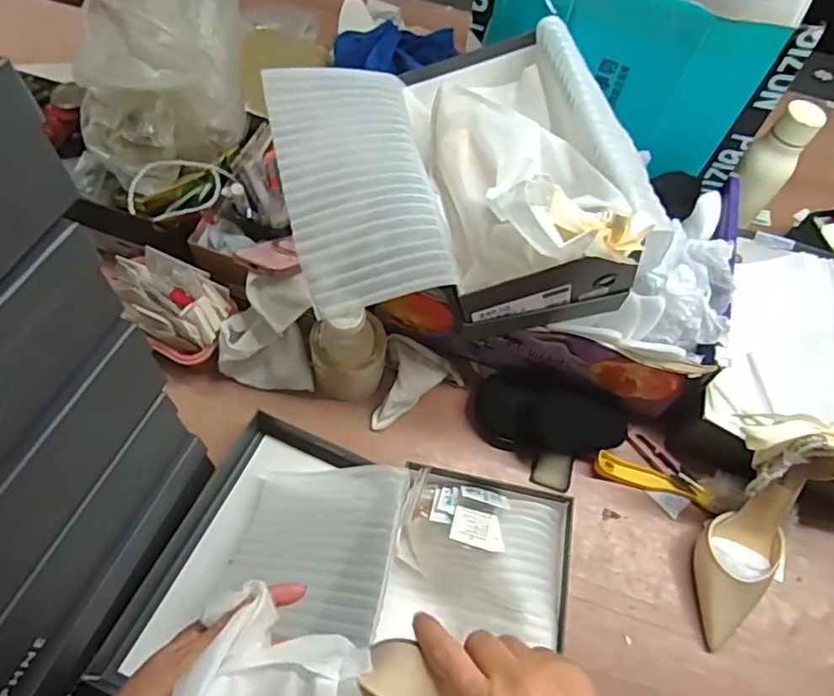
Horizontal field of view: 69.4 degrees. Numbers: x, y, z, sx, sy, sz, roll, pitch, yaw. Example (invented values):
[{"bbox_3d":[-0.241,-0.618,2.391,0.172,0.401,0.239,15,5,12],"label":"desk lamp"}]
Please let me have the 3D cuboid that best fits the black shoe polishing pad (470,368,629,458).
[{"bbox_3d":[0.161,0.081,0.731,0.183,0.047,0.096,11,61,2],"label":"black shoe polishing pad"}]

